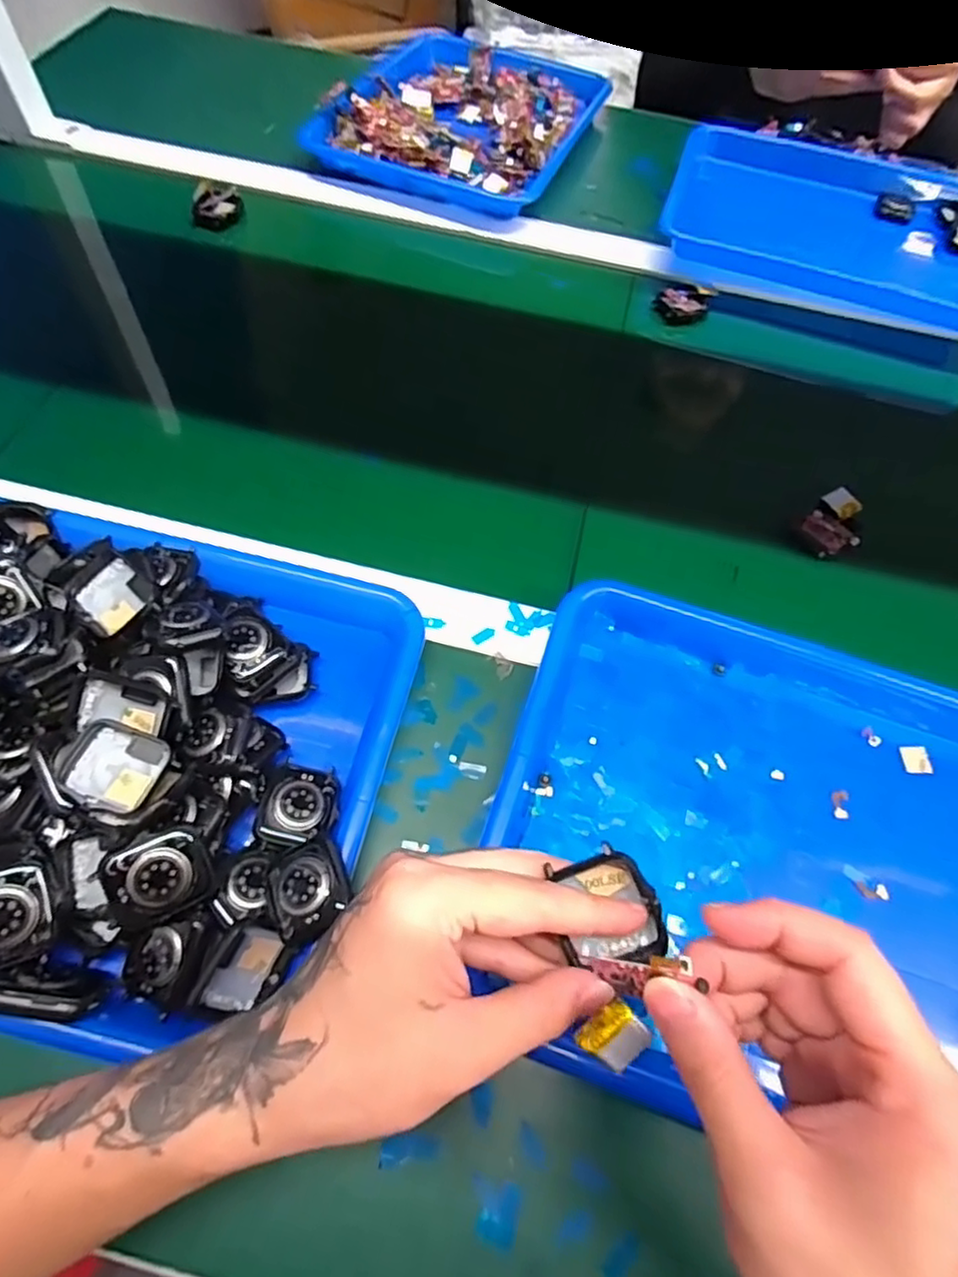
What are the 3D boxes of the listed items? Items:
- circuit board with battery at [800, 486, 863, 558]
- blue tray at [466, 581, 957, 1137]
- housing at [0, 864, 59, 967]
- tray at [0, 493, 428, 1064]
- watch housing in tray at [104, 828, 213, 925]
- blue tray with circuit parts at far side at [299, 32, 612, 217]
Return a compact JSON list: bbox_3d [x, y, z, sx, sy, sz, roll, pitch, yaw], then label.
[{"bbox_3d":[0.260,-0.083,0.461,0.037,0.011,0.057,40,68,15],"label":"circuit board with battery"},{"bbox_3d":[0.174,0.108,0.334,0.325,0.035,0.245,22,64,7],"label":"blue tray"},{"bbox_3d":[-0.205,0.119,0.271,0.038,0.008,0.040,-9,82,-27],"label":"housing"},{"bbox_3d":[-0.214,0.044,0.319,0.330,0.060,0.251,12,64,2],"label":"tray"},{"bbox_3d":[-0.141,0.105,0.279,0.037,0.007,0.034,-23,98,-21],"label":"watch housing in tray"},{"bbox_3d":[-0.010,-0.576,0.692,0.248,0.032,0.303,21,64,6],"label":"blue tray with circuit parts at far side"}]

